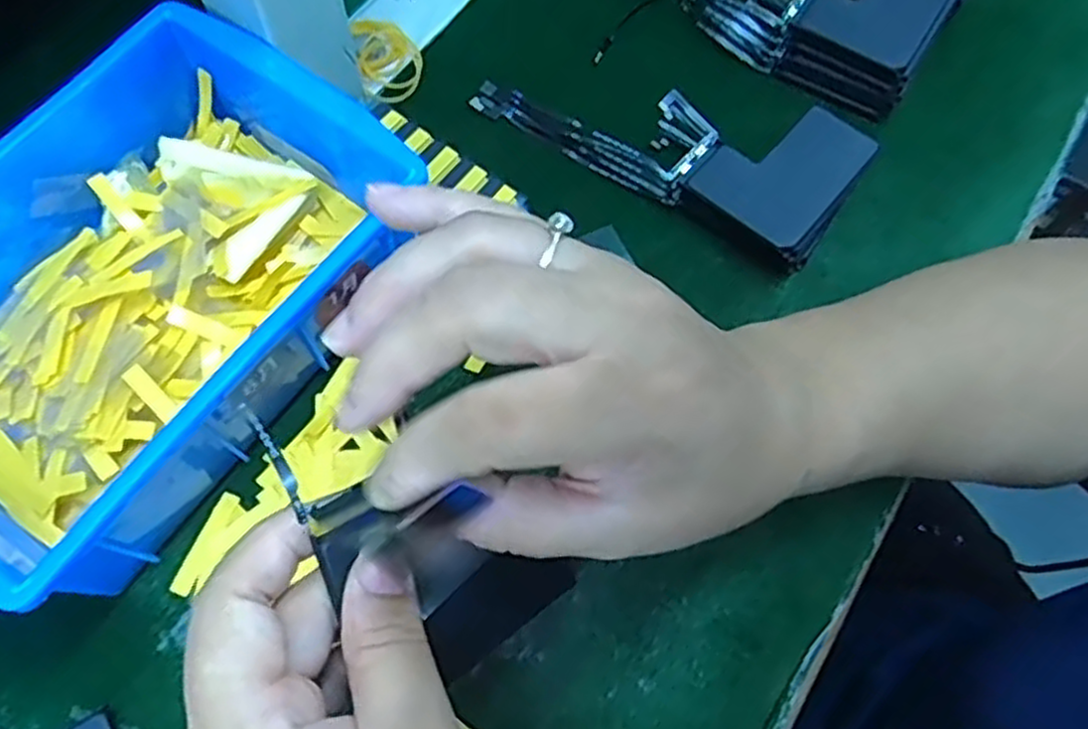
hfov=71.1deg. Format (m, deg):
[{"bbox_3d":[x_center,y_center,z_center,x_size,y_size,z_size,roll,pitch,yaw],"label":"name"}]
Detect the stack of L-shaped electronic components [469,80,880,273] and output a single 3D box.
[{"bbox_3d":[0.059,-0.113,0.356,0.171,0.027,0.074,34,70,11],"label":"stack of L-shaped electronic components"}]

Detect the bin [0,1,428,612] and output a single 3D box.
[{"bbox_3d":[-0.159,-0.029,0.290,0.138,0.067,0.198,32,70,10],"label":"bin"}]

